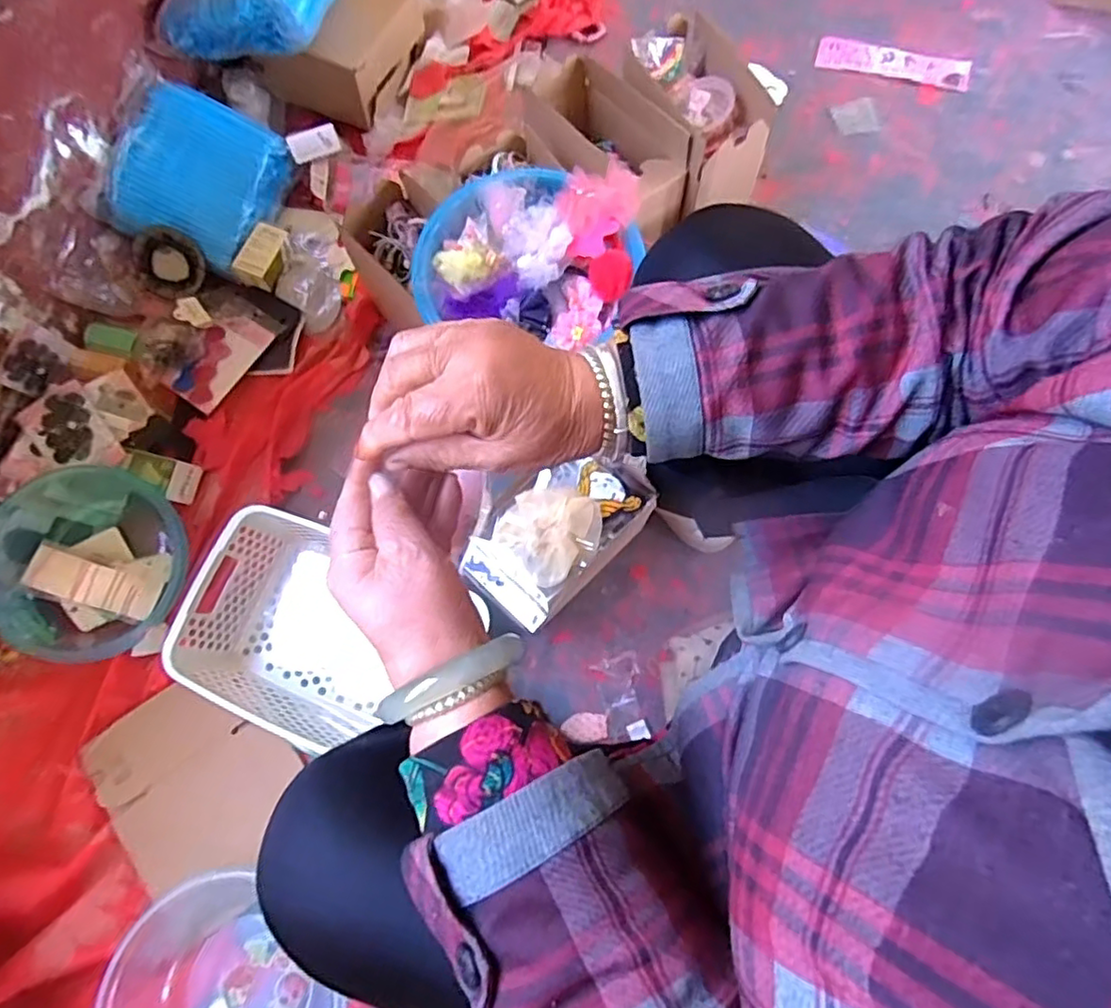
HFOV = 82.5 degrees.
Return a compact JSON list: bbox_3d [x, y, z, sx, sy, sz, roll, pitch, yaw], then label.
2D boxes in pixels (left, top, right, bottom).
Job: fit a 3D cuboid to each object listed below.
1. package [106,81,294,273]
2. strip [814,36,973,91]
[{"bbox_3d":[-0.501,-0.457,0.885,0.188,0.085,0.219,17,76,6],"label":"package"},{"bbox_3d":[0.537,-0.702,1.007,0.234,0.005,0.060,13,75,5],"label":"strip"}]

